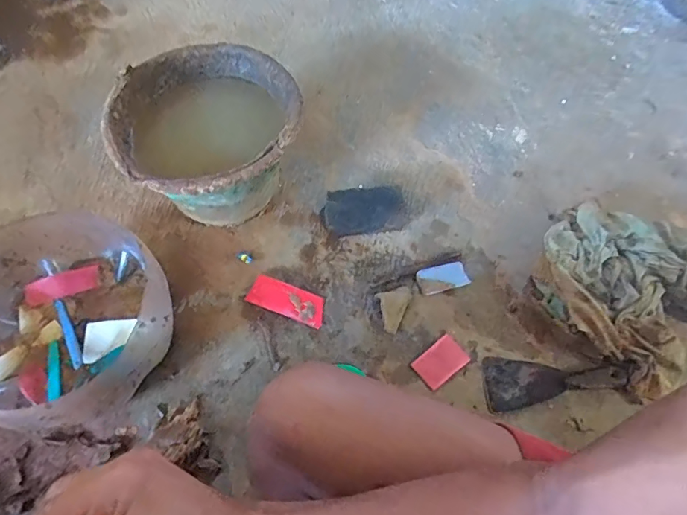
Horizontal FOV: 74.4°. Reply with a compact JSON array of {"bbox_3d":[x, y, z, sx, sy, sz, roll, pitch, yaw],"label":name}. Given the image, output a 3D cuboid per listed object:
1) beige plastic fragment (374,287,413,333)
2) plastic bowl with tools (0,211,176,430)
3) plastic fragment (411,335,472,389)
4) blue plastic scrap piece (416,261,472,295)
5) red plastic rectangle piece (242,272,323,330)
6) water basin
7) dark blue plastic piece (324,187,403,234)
[{"bbox_3d":[0.068,0.065,0.641,0.043,0.015,0.071,23,62,10],"label":"beige plastic fragment"},{"bbox_3d":[-0.343,0.080,0.555,0.253,0.121,0.236,1,60,-3],"label":"plastic bowl with tools"},{"bbox_3d":[0.133,0.140,0.611,0.070,0.007,0.046,-33,67,-20],"label":"plastic fragment"},{"bbox_3d":[0.149,0.030,0.673,0.073,0.010,0.038,-13,62,-10],"label":"blue plastic scrap piece"},{"bbox_3d":[-0.079,0.059,0.640,0.109,0.014,0.048,19,61,7],"label":"red plastic rectangle piece"},{"bbox_3d":[-0.188,-0.158,0.667,0.245,0.170,0.254,1,60,-3],"label":"water basin"},{"bbox_3d":[0.032,-0.073,0.695,0.120,0.068,0.016,-9,24,-14],"label":"dark blue plastic piece"}]

